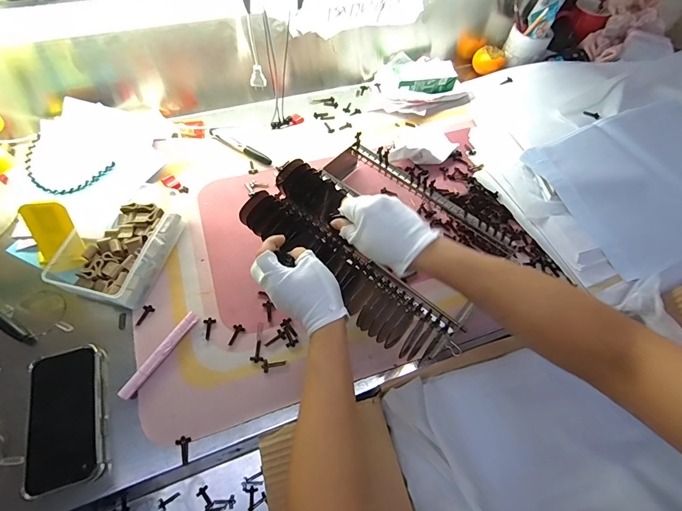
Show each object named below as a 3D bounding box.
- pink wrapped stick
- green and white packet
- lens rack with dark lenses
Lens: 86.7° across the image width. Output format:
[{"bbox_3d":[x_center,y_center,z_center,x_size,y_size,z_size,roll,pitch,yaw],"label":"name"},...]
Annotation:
[{"bbox_3d":[-0.228,0.124,0.459,0.017,0.016,0.120,28,61,12],"label":"pink wrapped stick"},{"bbox_3d":[0.173,-0.367,0.769,0.192,0.039,0.146,-18,62,-14],"label":"green and white packet"},{"bbox_3d":[0.014,0.002,0.463,0.129,0.052,0.309,-39,76,-21],"label":"lens rack with dark lenses"}]

